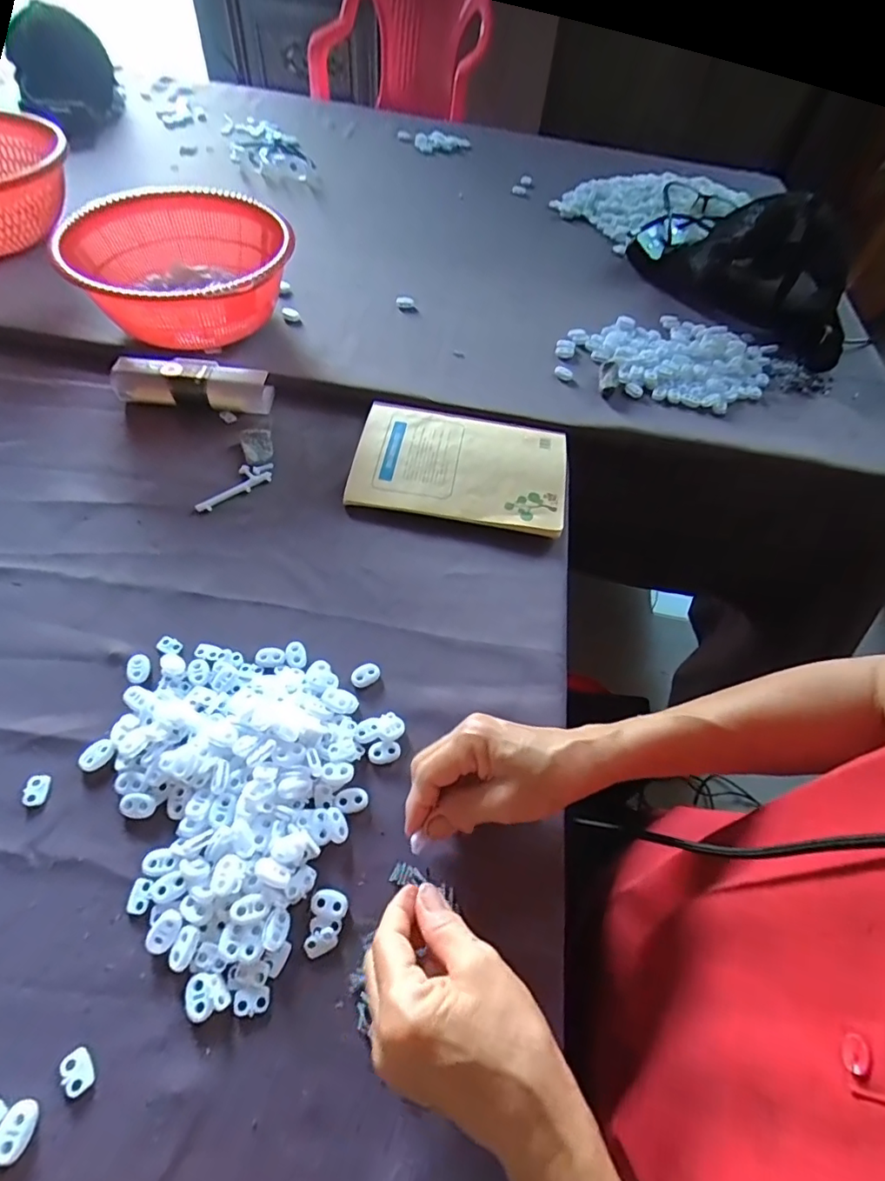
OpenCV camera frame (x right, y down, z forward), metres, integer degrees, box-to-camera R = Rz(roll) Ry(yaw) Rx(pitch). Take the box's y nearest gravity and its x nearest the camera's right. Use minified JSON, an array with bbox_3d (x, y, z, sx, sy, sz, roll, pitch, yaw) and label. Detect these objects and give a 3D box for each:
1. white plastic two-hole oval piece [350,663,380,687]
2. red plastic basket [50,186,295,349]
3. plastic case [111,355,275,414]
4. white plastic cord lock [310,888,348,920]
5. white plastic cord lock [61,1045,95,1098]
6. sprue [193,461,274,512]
[{"bbox_3d":[-0.059,0.064,0.412,0.022,0.005,0.016,-16,58,-14],"label":"white plastic two-hole oval piece"},{"bbox_3d":[-0.287,-0.335,0.595,0.213,0.109,0.214,11,56,4],"label":"red plastic basket"},{"bbox_3d":[-0.261,-0.215,0.563,0.159,0.041,0.040,6,55,0],"label":"plastic case"},{"bbox_3d":[-0.069,0.192,0.329,0.022,0.004,0.016,19,57,9],"label":"white plastic cord lock"},{"bbox_3d":[-0.191,0.251,0.280,0.013,0.004,0.019,-33,64,-24],"label":"white plastic cord lock"},{"bbox_3d":[-0.198,-0.100,0.512,0.082,0.005,0.028,-38,66,-26],"label":"sprue"}]

